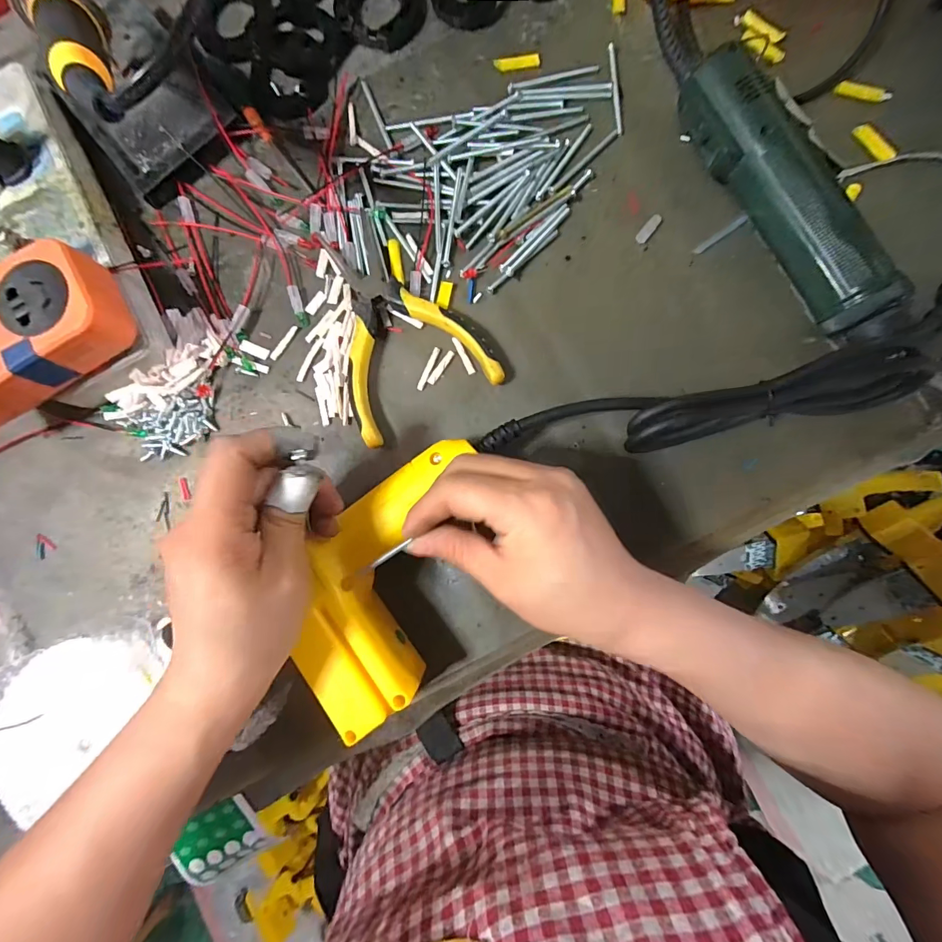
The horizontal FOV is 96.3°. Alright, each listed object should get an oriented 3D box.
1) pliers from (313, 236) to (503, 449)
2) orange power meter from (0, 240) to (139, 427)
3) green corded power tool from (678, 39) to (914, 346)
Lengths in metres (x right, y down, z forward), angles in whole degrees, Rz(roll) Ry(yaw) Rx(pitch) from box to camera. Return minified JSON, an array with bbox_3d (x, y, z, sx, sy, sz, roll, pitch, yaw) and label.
[{"bbox_3d":[-0.051,-0.098,0.276,0.095,0.017,0.137,-26,85,1],"label":"pliers"},{"bbox_3d":[-0.265,-0.075,0.242,0.121,0.032,0.063,-27,85,1],"label":"orange power meter"},{"bbox_3d":[0.192,-0.162,0.257,0.046,0.042,0.189,-26,85,1],"label":"green corded power tool"}]

